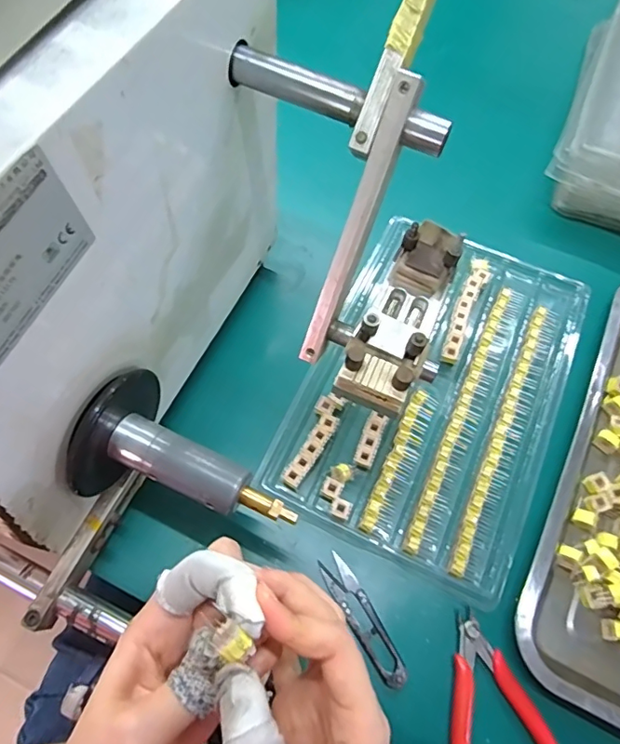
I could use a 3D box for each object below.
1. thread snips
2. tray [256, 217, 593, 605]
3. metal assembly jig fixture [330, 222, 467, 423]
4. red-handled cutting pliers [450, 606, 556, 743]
[{"bbox_3d":[0.041,0.188,0.397,0.022,0.009,0.100,-30,71,-14],"label":"thread snips"},{"bbox_3d":[0.120,0.009,0.479,0.215,0.022,0.321,25,68,8],"label":"tray"},{"bbox_3d":[0.059,-0.039,0.312,0.056,0.037,0.136,27,69,9],"label":"metal assembly jig fixture"},{"bbox_3d":[0.133,0.242,0.375,0.082,0.011,0.120,-8,68,-5],"label":"red-handled cutting pliers"}]

